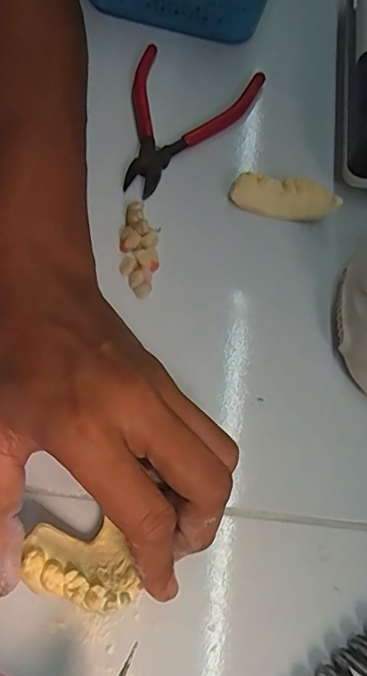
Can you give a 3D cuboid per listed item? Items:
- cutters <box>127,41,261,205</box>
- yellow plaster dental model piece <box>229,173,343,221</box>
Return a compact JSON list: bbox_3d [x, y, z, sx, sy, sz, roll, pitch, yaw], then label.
[{"bbox_3d":[-0.002,-0.143,0.330,0.083,0.012,0.109,16,69,6],"label":"cutters"},{"bbox_3d":[0.061,-0.086,0.308,0.063,0.017,0.019,13,69,4],"label":"yellow plaster dental model piece"}]

